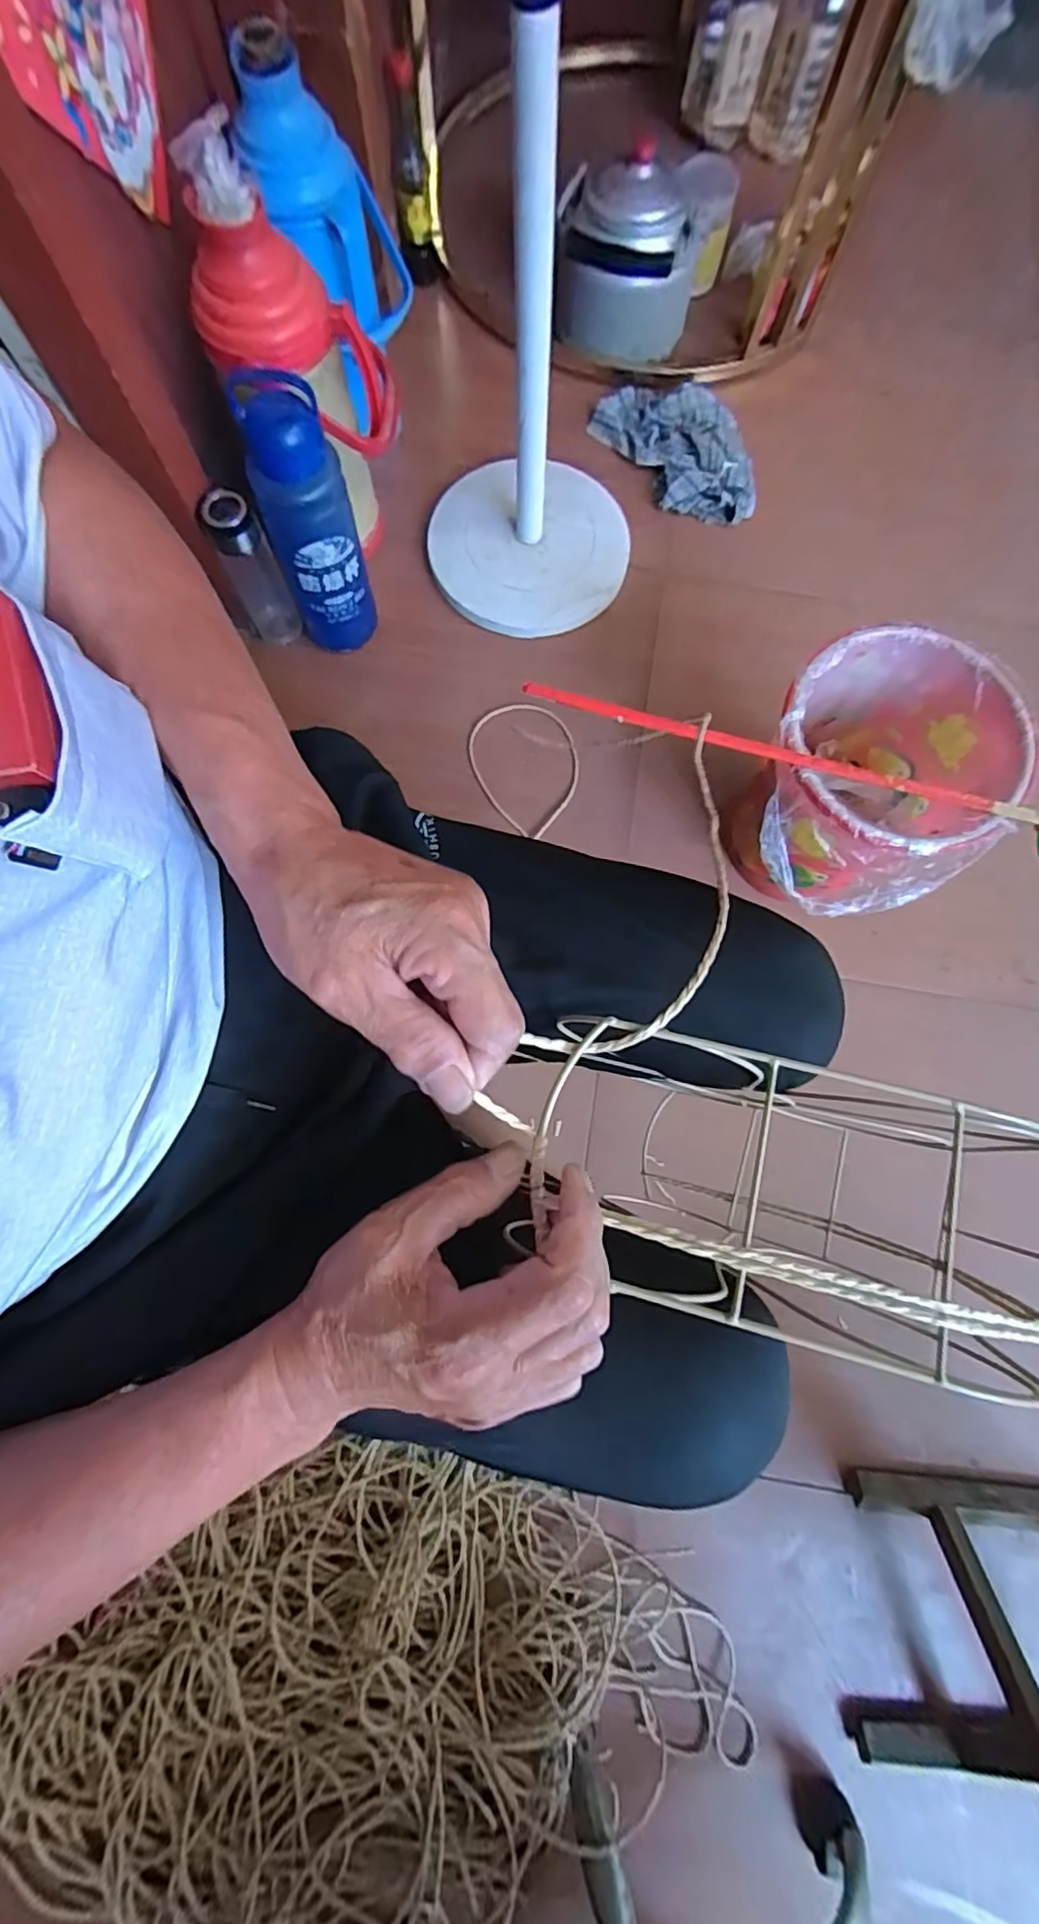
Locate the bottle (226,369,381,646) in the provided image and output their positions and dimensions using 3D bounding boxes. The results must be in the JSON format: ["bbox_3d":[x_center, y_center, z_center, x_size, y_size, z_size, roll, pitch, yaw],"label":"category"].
[{"bbox_3d":[-0.250,-0.515,0.754,0.104,0.312,0.076,-17,79,-5],"label":"bottle"}]

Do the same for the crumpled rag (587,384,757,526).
[{"bbox_3d":[0.260,-0.807,0.971,0.173,0.054,0.294,-39,82,-9],"label":"crumpled rag"}]

